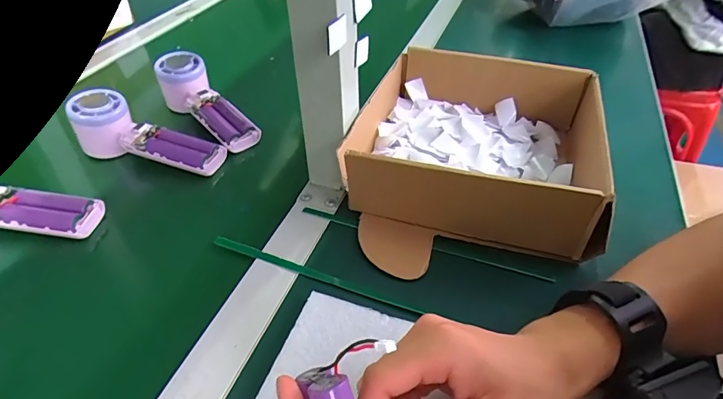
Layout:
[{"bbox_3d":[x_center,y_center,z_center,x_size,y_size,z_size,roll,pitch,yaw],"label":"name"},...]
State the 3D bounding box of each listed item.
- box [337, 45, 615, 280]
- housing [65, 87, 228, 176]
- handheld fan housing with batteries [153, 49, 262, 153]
[{"bbox_3d":[0.114,-0.065,0.427,0.208,0.072,0.217,10,44,13],"label":"box"},{"bbox_3d":[-0.227,-0.064,0.471,0.164,0.049,0.049,20,46,2],"label":"housing"},{"bbox_3d":[-0.184,-0.111,0.518,0.051,0.041,0.165,-35,67,-30],"label":"handheld fan housing with batteries"}]

